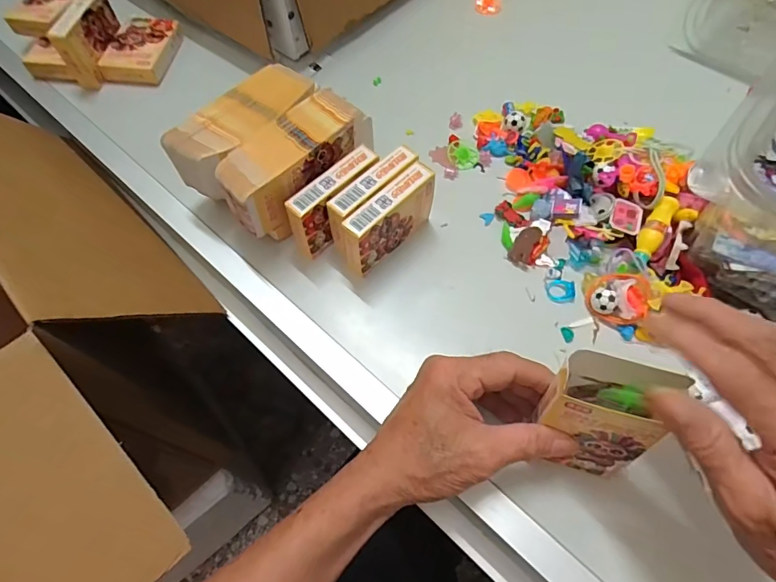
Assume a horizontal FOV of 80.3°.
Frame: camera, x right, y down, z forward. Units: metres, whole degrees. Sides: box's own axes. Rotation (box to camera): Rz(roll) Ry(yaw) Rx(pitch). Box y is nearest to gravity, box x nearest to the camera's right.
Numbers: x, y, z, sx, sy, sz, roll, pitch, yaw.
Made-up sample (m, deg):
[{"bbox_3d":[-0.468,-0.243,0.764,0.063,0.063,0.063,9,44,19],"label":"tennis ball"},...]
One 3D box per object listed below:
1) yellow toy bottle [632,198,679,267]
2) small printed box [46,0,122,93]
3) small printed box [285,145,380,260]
[{"bbox_3d":[0.231,-0.050,0.398,0.020,0.017,0.066,30,80,16],"label":"yellow toy bottle"},{"bbox_3d":[-0.330,-0.282,0.514,0.021,0.067,0.096,7,62,5],"label":"small printed box"},{"bbox_3d":[-0.044,-0.075,0.404,0.088,0.064,0.023,-41,68,-19],"label":"small printed box"}]

